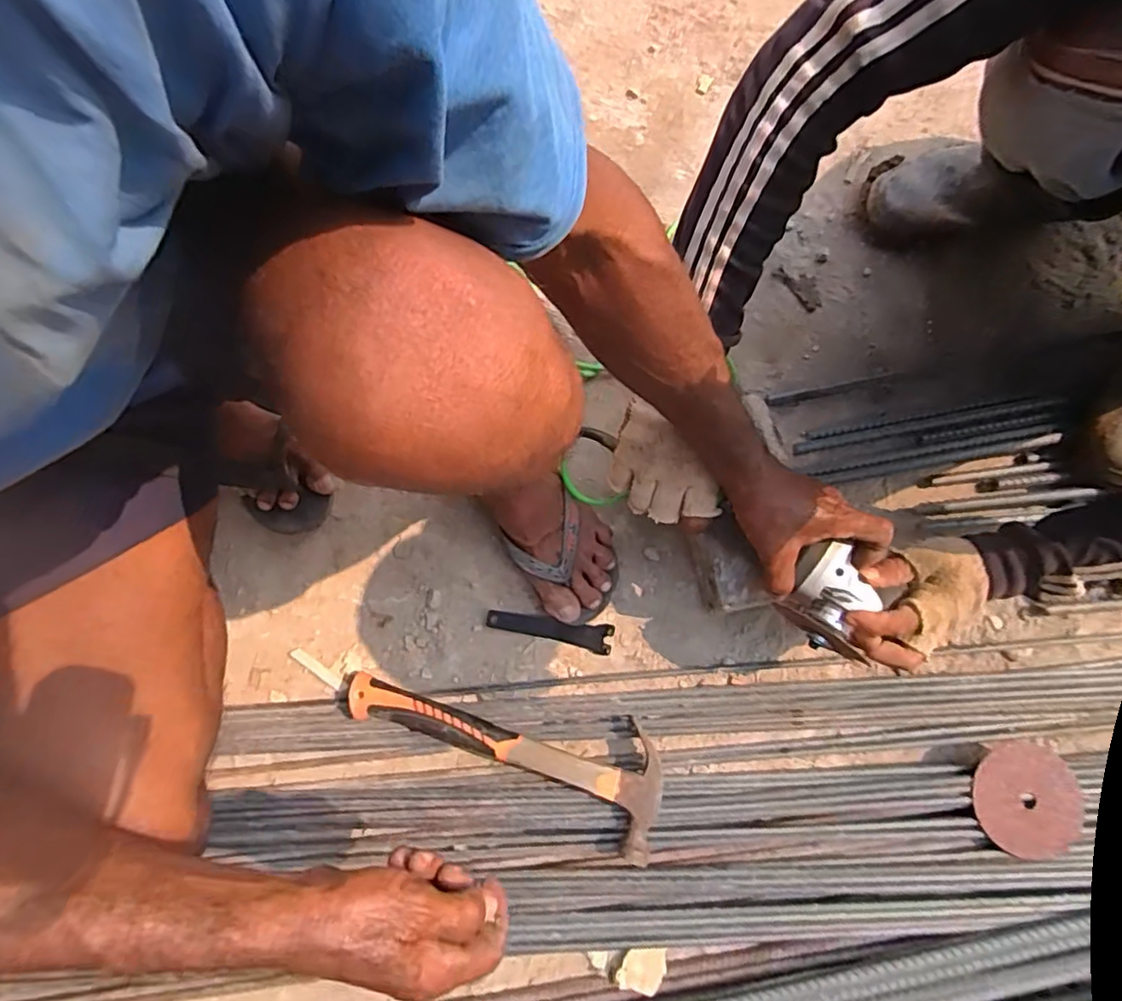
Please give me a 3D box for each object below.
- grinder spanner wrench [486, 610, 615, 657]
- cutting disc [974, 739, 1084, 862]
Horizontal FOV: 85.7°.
[{"bbox_3d":[-0.012,0.138,0.656,0.135,0.009,0.029,12,81,5],"label":"grinder spanner wrench"},{"bbox_3d":[0.455,0.292,0.590,0.096,0.007,0.102,-1,78,4],"label":"cutting disc"}]

